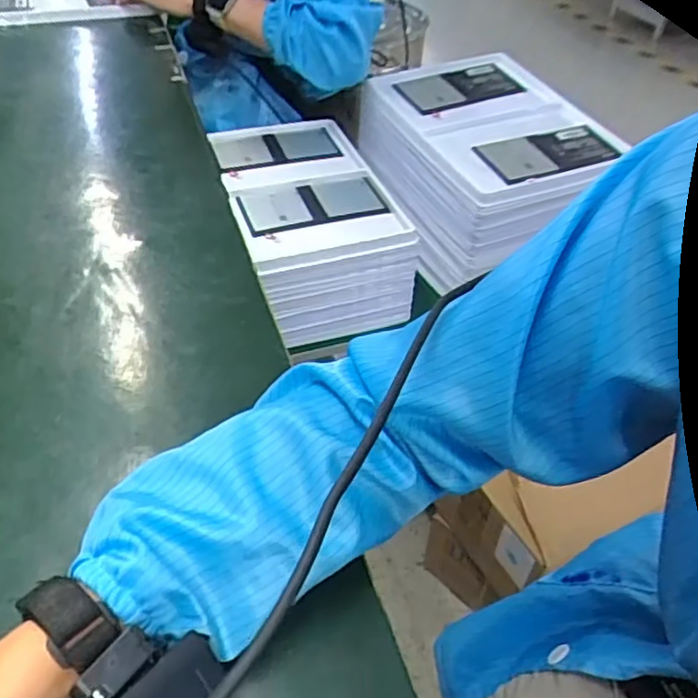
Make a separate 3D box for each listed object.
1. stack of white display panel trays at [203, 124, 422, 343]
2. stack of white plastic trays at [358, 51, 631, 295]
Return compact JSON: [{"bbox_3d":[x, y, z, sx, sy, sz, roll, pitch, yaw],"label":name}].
[{"bbox_3d":[-0.066,-0.173,0.892,0.199,0.127,0.324,-14,46,-16],"label":"stack of white display panel trays"},{"bbox_3d":[0.187,-0.259,0.920,0.277,0.154,0.326,-11,46,-13],"label":"stack of white plastic trays"}]

